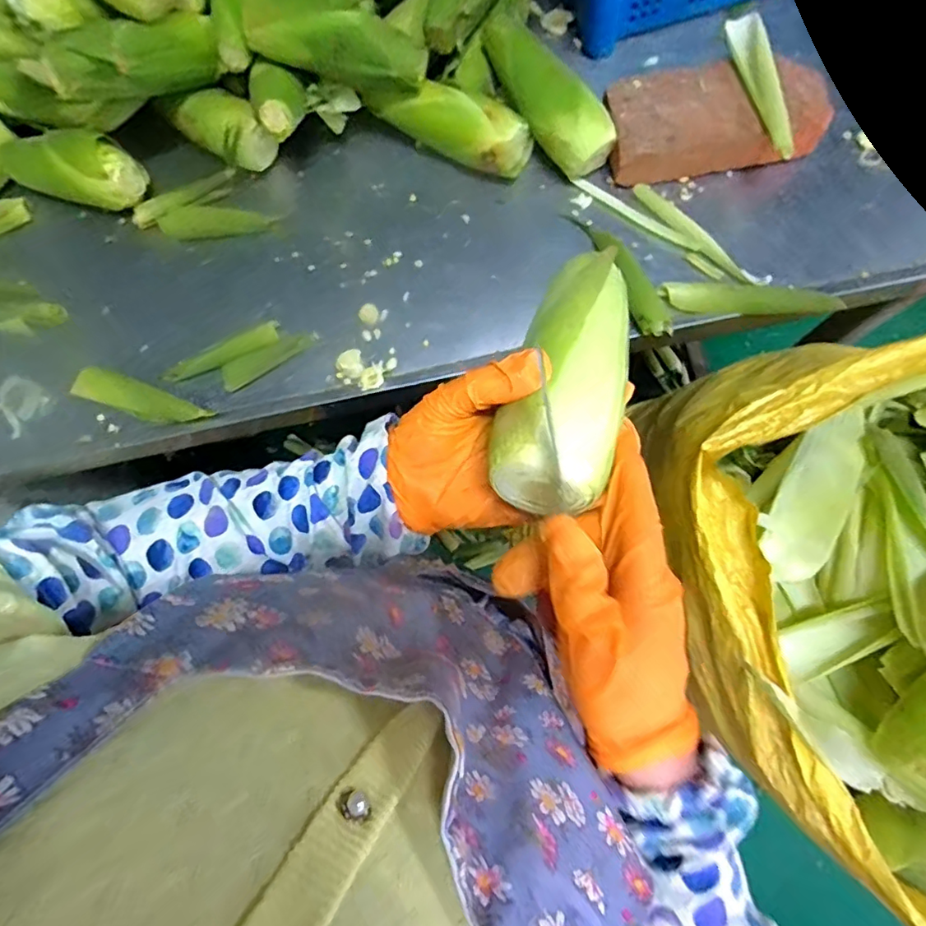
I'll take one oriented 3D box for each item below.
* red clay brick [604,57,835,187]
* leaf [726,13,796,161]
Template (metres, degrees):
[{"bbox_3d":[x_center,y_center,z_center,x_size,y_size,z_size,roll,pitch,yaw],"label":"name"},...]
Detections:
[{"bbox_3d":[0.286,-0.394,0.612,0.229,0.047,0.119,-2,79,0],"label":"red clay brick"},{"bbox_3d":[0.327,-0.409,0.582,0.027,0.033,0.168,-15,80,-2],"label":"leaf"}]

